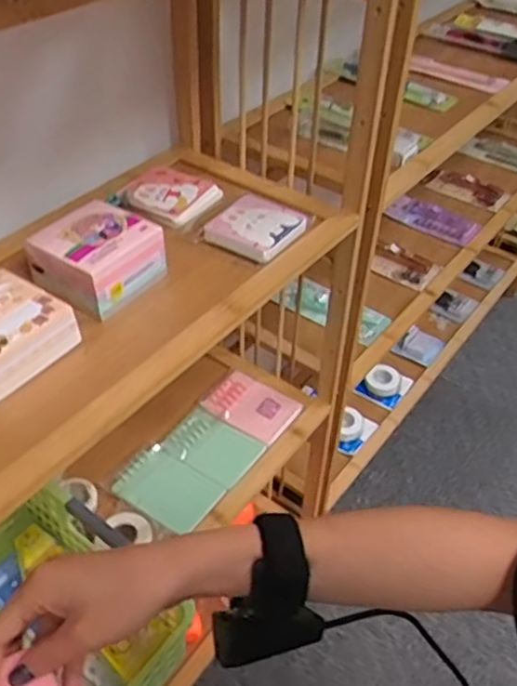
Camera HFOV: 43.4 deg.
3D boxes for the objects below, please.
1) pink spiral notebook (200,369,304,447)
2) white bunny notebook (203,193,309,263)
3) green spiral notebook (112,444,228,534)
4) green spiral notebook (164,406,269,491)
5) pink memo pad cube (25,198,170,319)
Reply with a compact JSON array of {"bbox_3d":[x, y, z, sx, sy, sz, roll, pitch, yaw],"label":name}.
[{"bbox_3d":[-0.008,0.077,0.811,0.107,0.008,0.074,27,49,24],"label":"pink spiral notebook"},{"bbox_3d":[0.001,-0.109,0.597,0.075,0.013,0.083,28,49,25],"label":"white bunny notebook"},{"bbox_3d":[-0.101,0.159,0.719,0.113,0.006,0.078,28,49,24],"label":"green spiral notebook"},{"bbox_3d":[-0.052,0.121,0.767,0.104,0.008,0.076,27,48,23],"label":"green spiral notebook"},{"bbox_3d":[-0.133,-0.072,0.529,0.085,0.044,0.079,26,48,23],"label":"pink memo pad cube"}]

